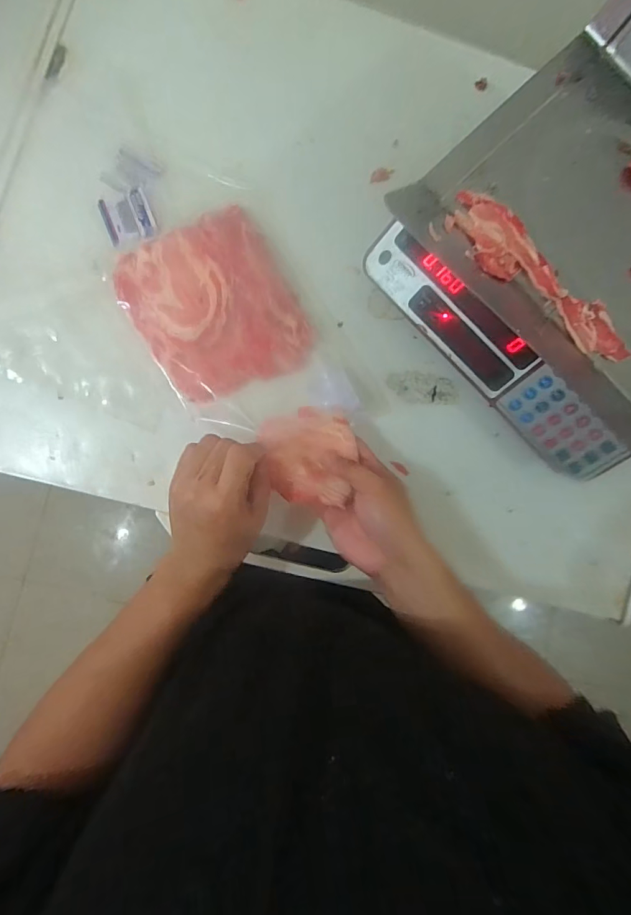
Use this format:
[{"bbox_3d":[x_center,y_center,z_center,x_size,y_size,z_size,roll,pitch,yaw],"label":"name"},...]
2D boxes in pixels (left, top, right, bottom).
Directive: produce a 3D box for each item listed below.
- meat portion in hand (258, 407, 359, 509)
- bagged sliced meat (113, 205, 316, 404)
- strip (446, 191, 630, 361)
[{"bbox_3d":[-0.012,-0.003,0.431,0.092,0.035,0.100,11,68,-6],"label":"meat portion in hand"},{"bbox_3d":[-0.107,-0.161,0.471,0.163,0.023,0.187,-30,92,-8],"label":"bagged sliced meat"},{"bbox_3d":[0.216,-0.168,0.412,0.213,0.020,0.071,38,81,-2],"label":"strip"}]

